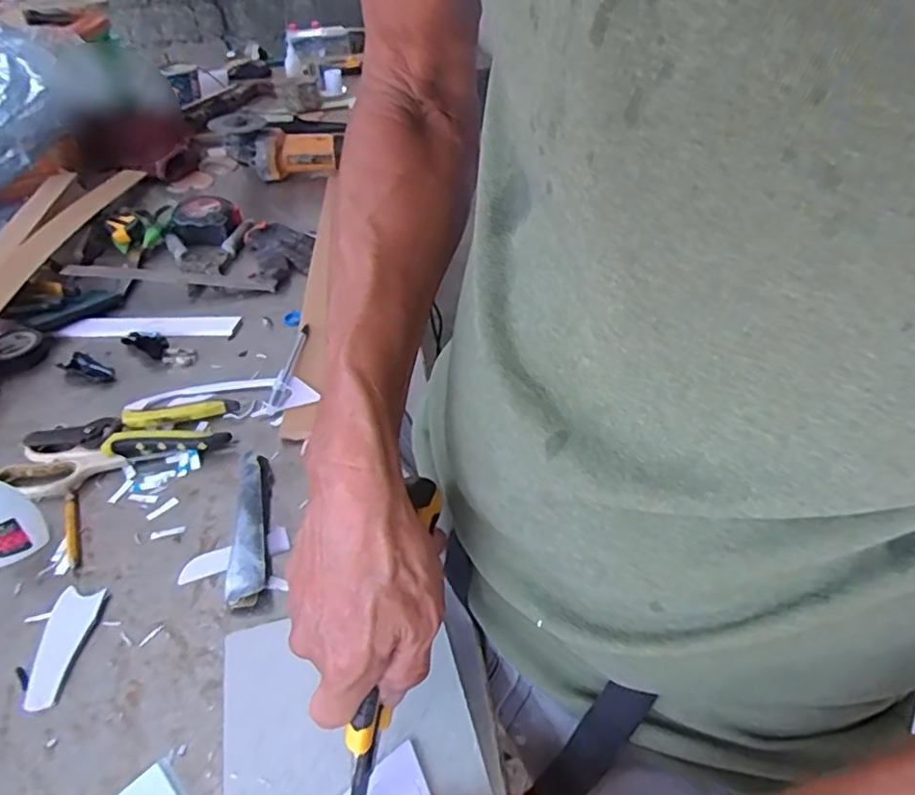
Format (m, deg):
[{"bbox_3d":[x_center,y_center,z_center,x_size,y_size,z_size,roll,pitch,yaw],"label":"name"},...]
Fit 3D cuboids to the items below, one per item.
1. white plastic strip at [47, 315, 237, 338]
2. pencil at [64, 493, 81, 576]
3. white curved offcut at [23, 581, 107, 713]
[{"bbox_3d":[-0.341,-0.079,0.708,0.189,0.004,0.038,-1,42,0],"label":"white plastic strip"},{"bbox_3d":[-0.293,0.102,0.485,0.009,0.005,0.089,-21,43,-19],"label":"pencil"},{"bbox_3d":[-0.259,0.160,0.413,0.030,0.006,0.079,-1,40,4],"label":"white curved offcut"}]

